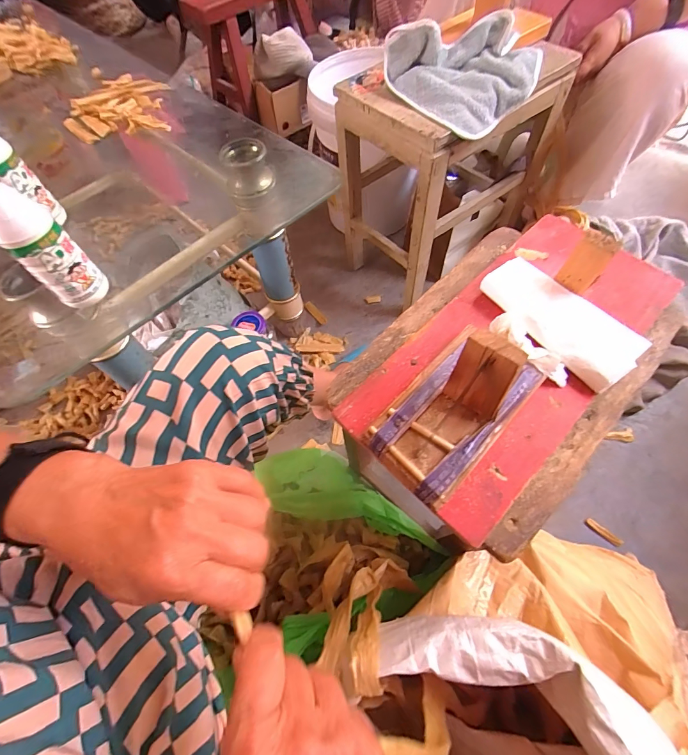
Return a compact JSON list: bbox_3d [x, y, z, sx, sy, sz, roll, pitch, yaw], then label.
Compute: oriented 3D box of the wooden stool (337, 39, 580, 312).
[{"bbox_3d":[0.197,-0.450,0.820,0.346,0.413,0.287,-35,67,-14],"label":"wooden stool"}]

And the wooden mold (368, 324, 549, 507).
[{"bbox_3d":[0.100,0.019,0.304,0.081,0.100,0.155,40,71,20],"label":"wooden mold"}]

